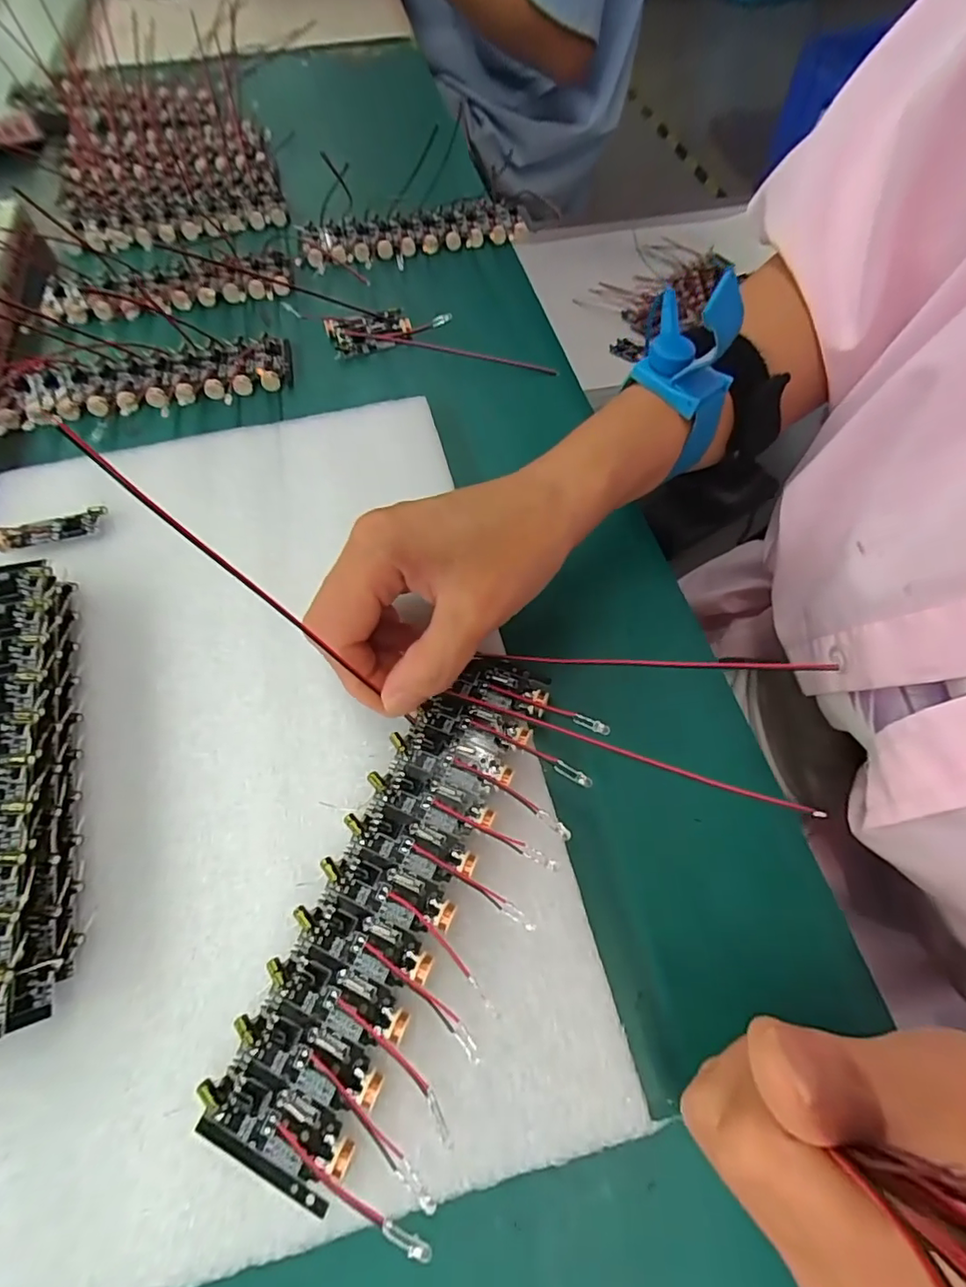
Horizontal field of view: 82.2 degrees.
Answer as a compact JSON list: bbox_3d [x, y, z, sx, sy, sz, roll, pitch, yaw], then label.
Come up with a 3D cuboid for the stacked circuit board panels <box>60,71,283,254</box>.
[{"bbox_3d":[-0.262,-0.405,0.452,0.157,0.018,0.283,-20,63,-8],"label":"stacked circuit board panels"}]

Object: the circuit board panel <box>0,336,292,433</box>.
[{"bbox_3d":[-0.194,-0.153,0.323,0.159,0.012,0.052,-11,62,-3],"label":"circuit board panel"}]

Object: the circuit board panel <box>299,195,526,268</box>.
[{"bbox_3d":[-0.049,-0.292,0.390,0.155,0.010,0.061,-11,62,-3],"label":"circuit board panel"}]

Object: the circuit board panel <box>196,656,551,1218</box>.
[{"bbox_3d":[-0.027,0.072,0.180,0.047,0.007,0.160,23,64,13],"label":"circuit board panel"}]

